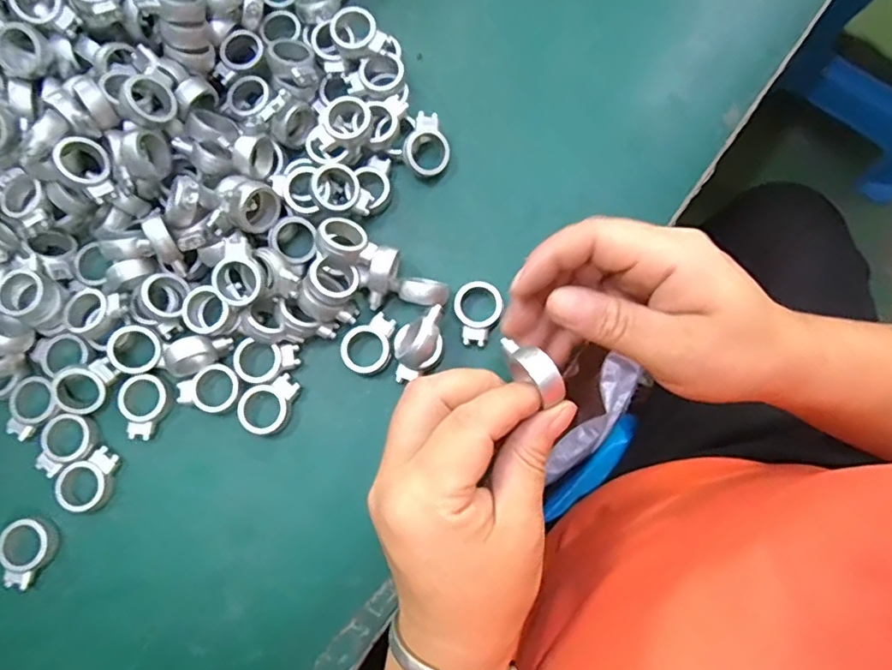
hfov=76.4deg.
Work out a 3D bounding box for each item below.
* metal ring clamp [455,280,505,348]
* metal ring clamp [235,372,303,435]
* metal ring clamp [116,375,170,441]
[{"bbox_3d":[0.017,-0.011,0.309,0.025,0.015,0.034,6,80,2],"label":"metal ring clamp"},{"bbox_3d":[-0.093,0.037,0.302,0.026,0.007,0.034,44,83,7],"label":"metal ring clamp"},{"bbox_3d":[-0.161,0.038,0.302,0.025,0.007,0.033,-2,80,0],"label":"metal ring clamp"}]

